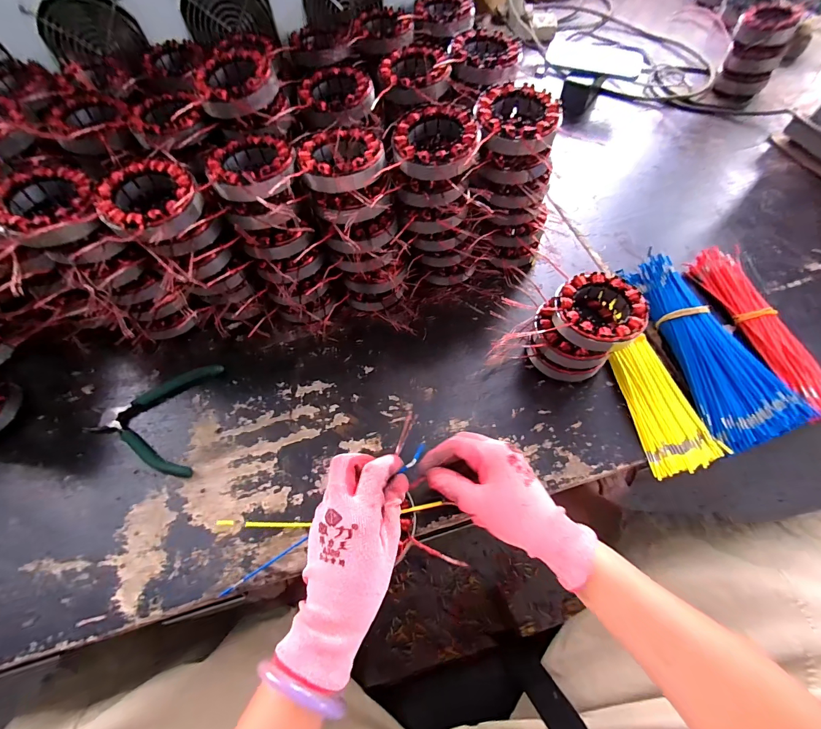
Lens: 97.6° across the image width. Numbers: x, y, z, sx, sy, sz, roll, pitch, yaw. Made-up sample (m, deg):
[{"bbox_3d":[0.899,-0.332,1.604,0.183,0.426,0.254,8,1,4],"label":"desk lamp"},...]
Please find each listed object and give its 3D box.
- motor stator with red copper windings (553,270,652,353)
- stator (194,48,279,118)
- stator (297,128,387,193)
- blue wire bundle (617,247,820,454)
[{"bbox_3d":[0.195,-0.055,0.376,0.085,0.033,0.084,-1,62,1],"label":"motor stator with red copper windings"},{"bbox_3d":[-0.189,-0.306,0.396,0.081,0.038,0.090,-23,64,-10],"label":"stator"},{"bbox_3d":[-0.069,-0.210,0.366,0.084,0.023,0.090,-11,62,-4],"label":"stator"},{"bbox_3d":[0.351,-0.025,0.427,0.098,0.045,0.242,-9,62,-4],"label":"blue wire bundle"}]

